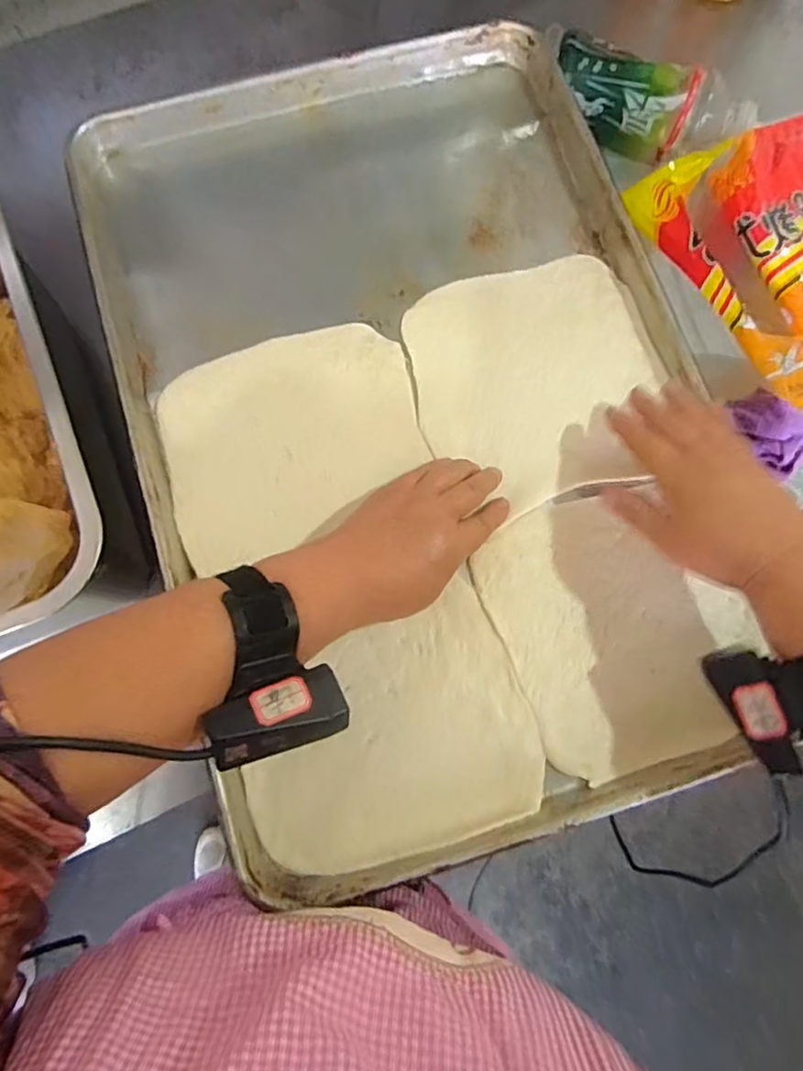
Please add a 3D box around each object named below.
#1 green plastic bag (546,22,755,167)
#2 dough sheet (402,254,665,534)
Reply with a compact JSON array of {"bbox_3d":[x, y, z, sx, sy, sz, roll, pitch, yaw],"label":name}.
[{"bbox_3d":[0.238,-0.424,0.594,0.204,0.074,0.059,16,78,2],"label":"green plastic bag"},{"bbox_3d":[0.101,-0.120,0.457,0.177,0.008,0.185,-18,79,-5],"label":"dough sheet"}]

